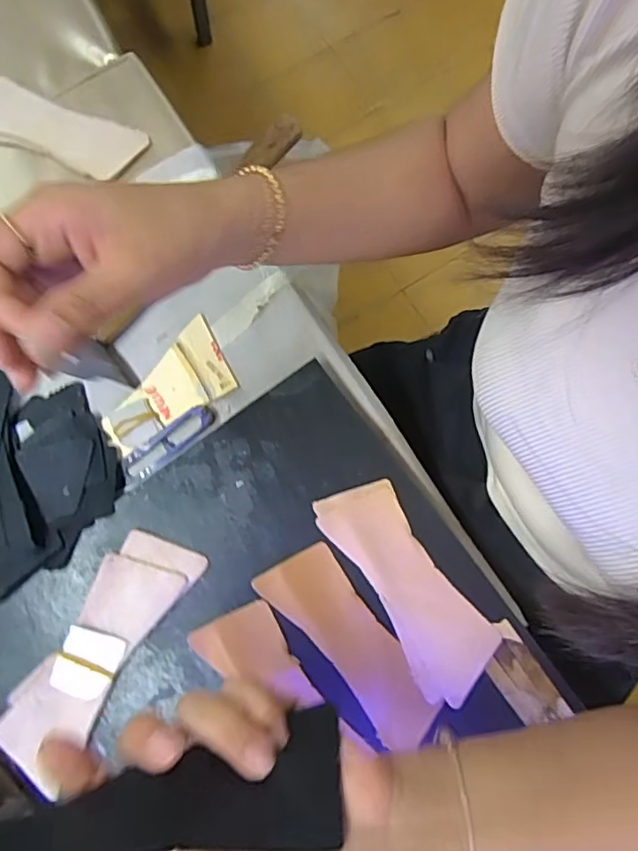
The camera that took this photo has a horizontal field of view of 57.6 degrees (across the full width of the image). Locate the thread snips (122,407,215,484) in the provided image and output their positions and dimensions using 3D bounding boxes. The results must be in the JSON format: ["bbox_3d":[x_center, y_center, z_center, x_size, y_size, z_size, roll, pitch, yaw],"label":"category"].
[{"bbox_3d":[-0.110,0.012,0.422,0.077,0.008,0.021,-37,79,-9],"label":"thread snips"}]

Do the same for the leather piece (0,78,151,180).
[{"bbox_3d":[-0.216,-0.239,0.469,0.148,0.009,0.052,21,77,4],"label":"leather piece"}]

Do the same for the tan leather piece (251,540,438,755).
[{"bbox_3d":[0.020,0.145,0.388,0.051,0.011,0.139,-37,83,-9],"label":"tan leather piece"}]

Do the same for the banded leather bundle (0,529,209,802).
[{"bbox_3d":[-0.140,0.142,0.371,0.053,0.012,0.156,31,77,6],"label":"banded leather bundle"}]

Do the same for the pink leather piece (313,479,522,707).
[{"bbox_3d":[0.065,0.104,0.393,0.068,0.004,0.151,-31,82,-12],"label":"pink leather piece"}]

